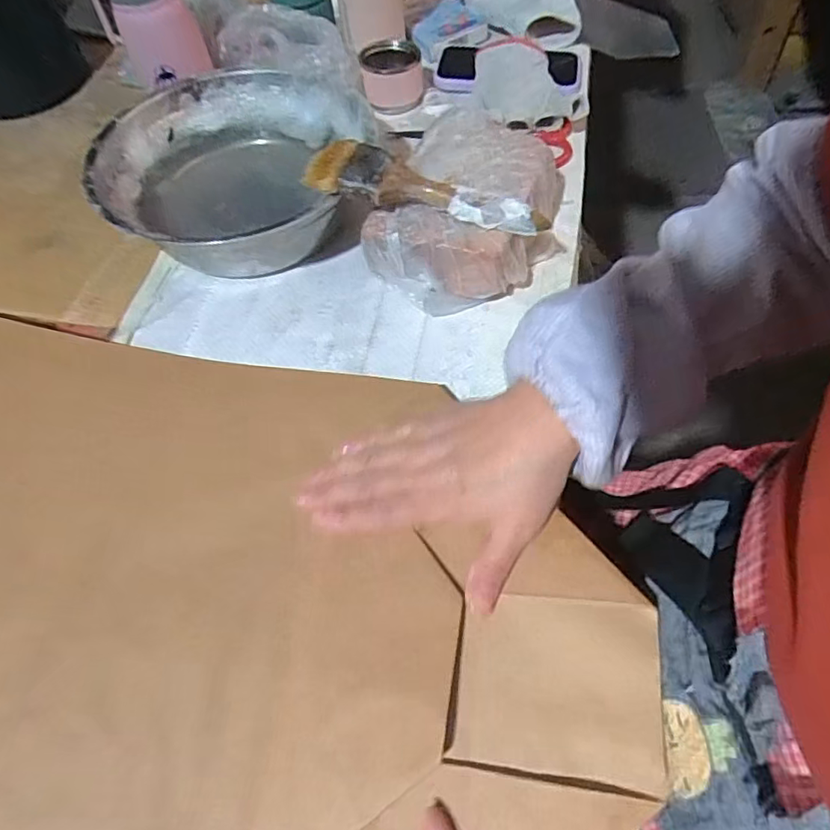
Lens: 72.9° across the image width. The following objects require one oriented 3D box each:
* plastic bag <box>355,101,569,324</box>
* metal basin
[{"bbox_3d":[0.046,-0.165,0.464,0.133,0.074,0.185,17,57,14],"label":"plastic bag"},{"bbox_3d":[-0.154,-0.206,0.499,0.229,0.082,0.235,5,55,6],"label":"metal basin"}]

